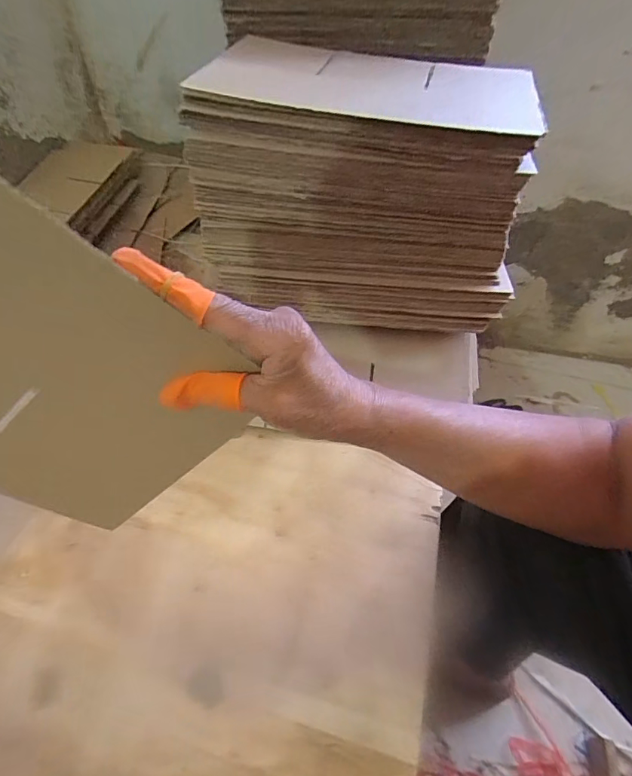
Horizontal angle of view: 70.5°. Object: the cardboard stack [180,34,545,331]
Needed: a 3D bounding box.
[{"bbox_3d":[0.054,-0.243,0.535,0.355,0.224,0.235,8,50,4],"label":"cardboard stack"}]

